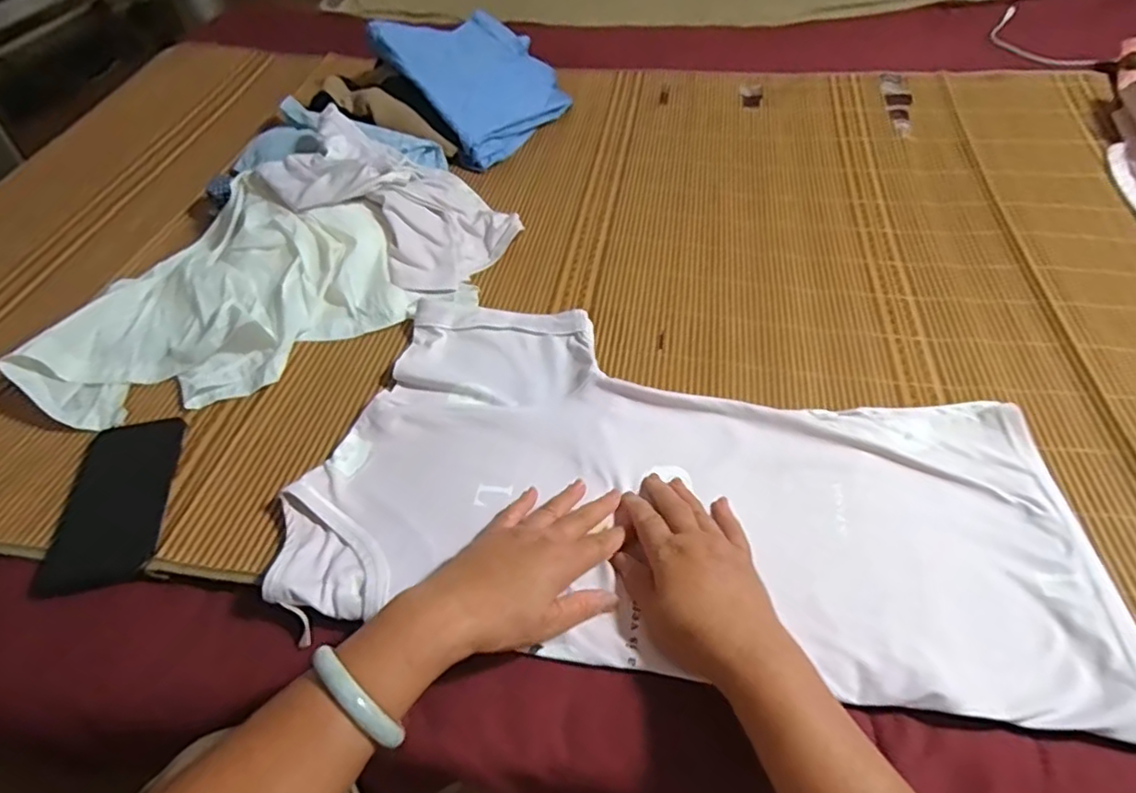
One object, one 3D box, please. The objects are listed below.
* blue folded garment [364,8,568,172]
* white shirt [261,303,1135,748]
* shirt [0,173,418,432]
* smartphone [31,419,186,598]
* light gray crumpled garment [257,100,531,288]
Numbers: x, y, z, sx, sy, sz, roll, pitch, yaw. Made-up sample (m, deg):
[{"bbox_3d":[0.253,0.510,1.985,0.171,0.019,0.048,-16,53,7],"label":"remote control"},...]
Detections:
[{"bbox_3d":[-0.129,-0.498,0.980,0.254,0.035,0.280,-29,76,-32],"label":"blue folded garment"},{"bbox_3d":[0.102,0.077,0.514,0.606,0.025,0.329,11,50,11],"label":"white shirt"},{"bbox_3d":[-0.381,-0.110,0.661,0.364,0.068,0.260,-33,55,-23],"label":"shirt"},{"bbox_3d":[-0.385,0.084,0.531,0.090,0.009,0.159,-11,49,-6],"label":"smartphone"},{"bbox_3d":[-0.211,-0.245,0.757,0.279,0.099,0.207,20,53,20],"label":"light gray crumpled garment"}]

